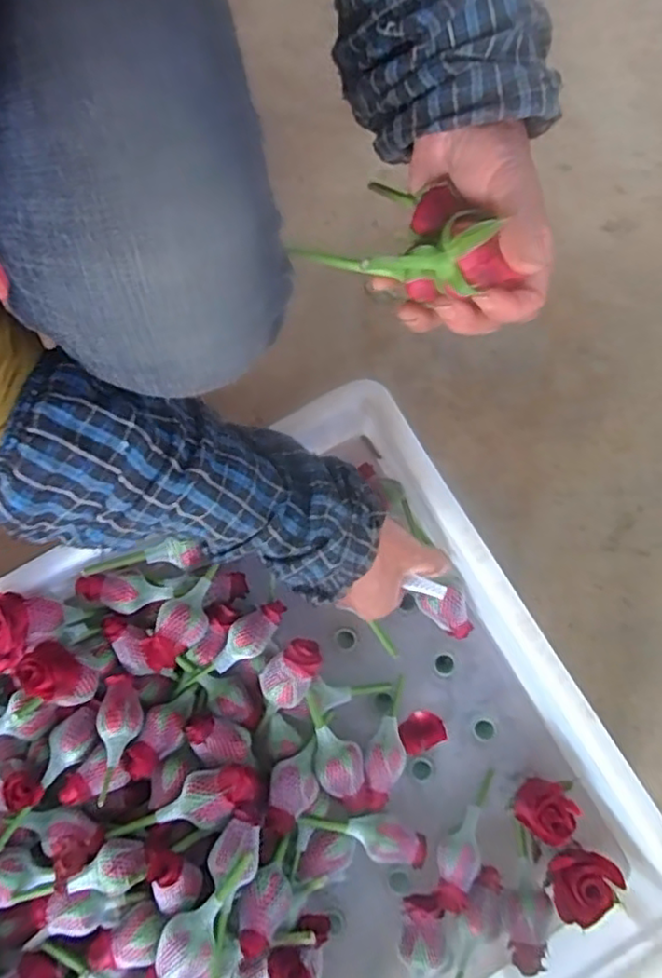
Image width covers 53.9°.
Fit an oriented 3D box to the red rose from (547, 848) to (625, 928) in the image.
[{"bbox_3d":[0.172,0.272,0.447,0.048,0.036,0.039,-44,82,-6],"label":"red rose"}]

